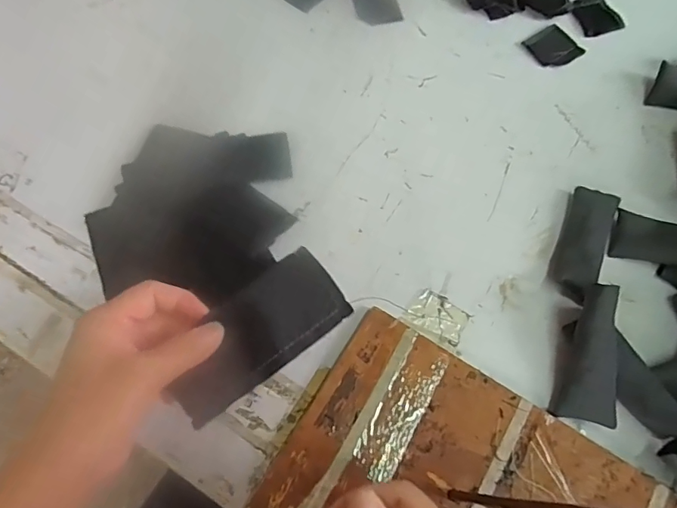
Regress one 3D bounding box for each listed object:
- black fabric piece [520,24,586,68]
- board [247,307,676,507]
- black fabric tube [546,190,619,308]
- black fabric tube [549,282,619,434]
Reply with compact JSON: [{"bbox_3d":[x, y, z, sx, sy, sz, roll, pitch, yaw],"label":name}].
[{"bbox_3d":[0.233,-0.224,0.516,0.053,0.004,0.048,-31,72,-14],"label":"black fabric piece"},{"bbox_3d":[0.096,0.180,0.339,0.268,0.013,0.174,31,69,10],"label":"board"},{"bbox_3d":[0.216,-0.010,0.420,0.039,0.016,0.104,23,68,7],"label":"black fabric tube"},{"bbox_3d":[0.195,0.076,0.365,0.040,0.018,0.102,11,88,2],"label":"black fabric tube"}]

